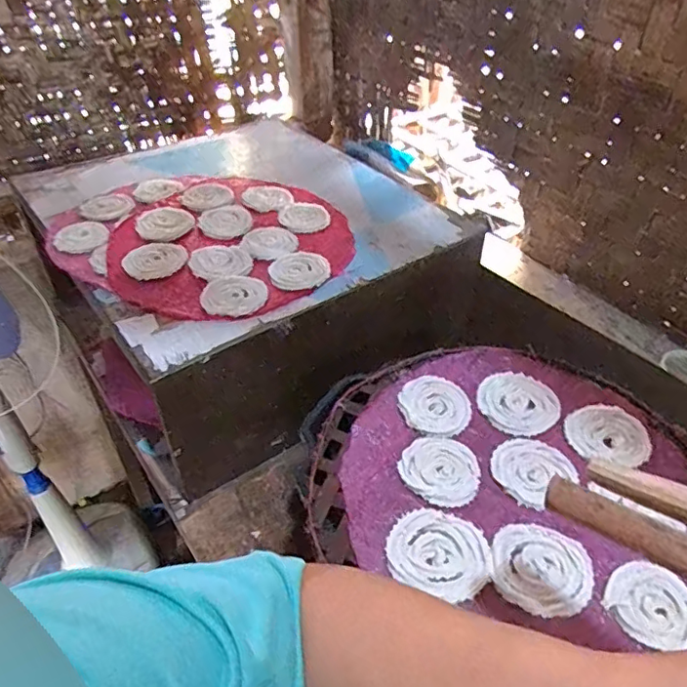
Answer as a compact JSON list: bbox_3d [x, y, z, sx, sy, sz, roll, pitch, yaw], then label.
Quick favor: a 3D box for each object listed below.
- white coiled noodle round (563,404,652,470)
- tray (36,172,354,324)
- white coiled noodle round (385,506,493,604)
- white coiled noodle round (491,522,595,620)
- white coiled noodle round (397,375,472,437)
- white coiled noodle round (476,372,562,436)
[{"bbox_3d":[0.271,0.091,0.562,0.080,0.007,0.073,13,43,14],"label":"white coiled noodle round"},{"bbox_3d":[-0.193,-0.172,0.810,0.413,0.026,0.365,25,48,26],"label":"tray"},{"bbox_3d":[0.083,0.175,0.469,0.084,0.007,0.076,16,44,18],"label":"white coiled noodle round"},{"bbox_3d":[0.165,0.187,0.458,0.079,0.004,0.079,0,42,0],"label":"white coiled noodle round"},{"bbox_3d":[0.098,0.064,0.591,0.075,0.007,0.078,6,42,7],"label":"white coiled noodle round"},{"bbox_3d":[0.190,0.063,0.597,0.084,0.005,0.082,0,42,0],"label":"white coiled noodle round"}]

